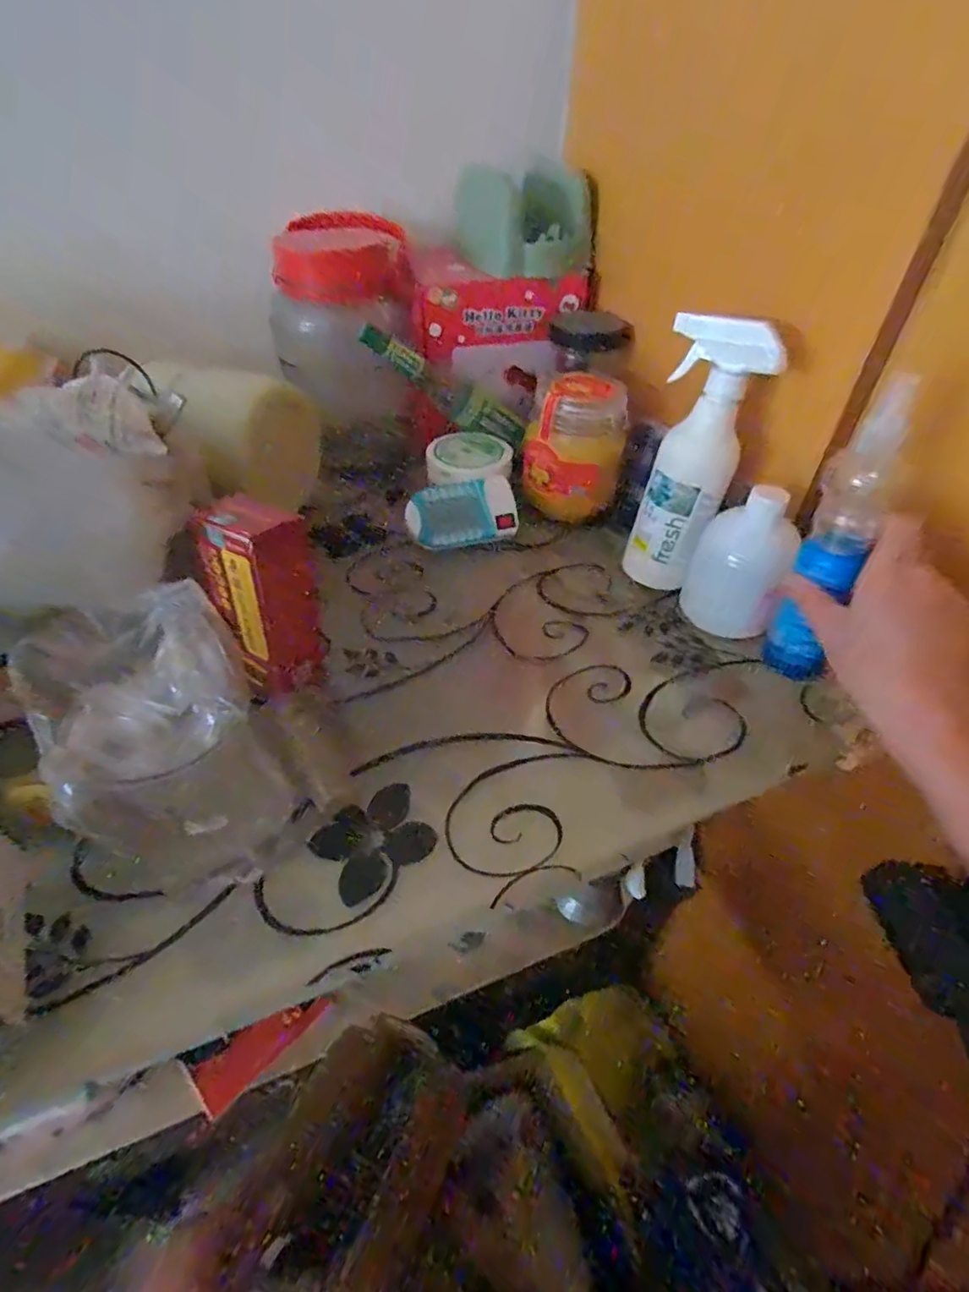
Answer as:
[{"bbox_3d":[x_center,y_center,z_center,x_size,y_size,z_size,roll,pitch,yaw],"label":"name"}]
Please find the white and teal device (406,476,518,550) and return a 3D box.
[{"bbox_3d":[-0.024,-0.141,0.613,0.113,0.048,0.047,-6,45,-8],"label":"white and teal device"}]

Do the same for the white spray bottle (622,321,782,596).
[{"bbox_3d":[0.181,-0.149,0.502,0.083,0.227,0.072,16,46,14],"label":"white spray bottle"}]

